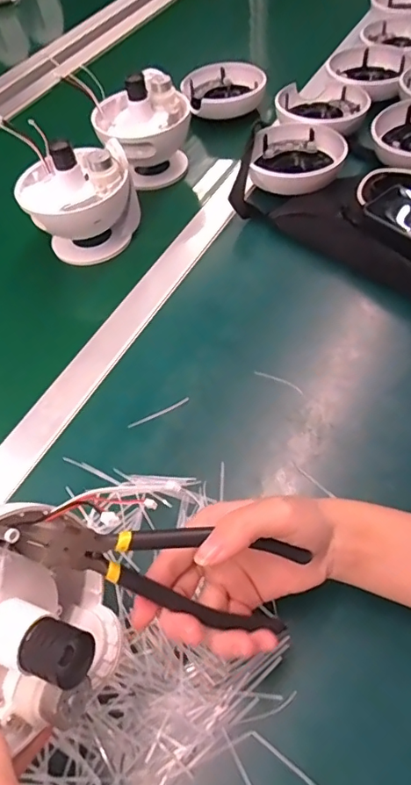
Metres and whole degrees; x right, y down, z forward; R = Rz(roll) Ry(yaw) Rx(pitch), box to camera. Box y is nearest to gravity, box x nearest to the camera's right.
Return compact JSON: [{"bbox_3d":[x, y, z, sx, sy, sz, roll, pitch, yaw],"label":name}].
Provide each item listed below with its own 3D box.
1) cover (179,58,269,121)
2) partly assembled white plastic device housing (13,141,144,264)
[{"bbox_3d":[0.024,-0.437,0.723,0.111,0.034,0.114,-2,55,3],"label":"cover"},{"bbox_3d":[-0.135,-0.207,0.546,0.119,0.108,0.104,-16,55,-7],"label":"partly assembled white plastic device housing"}]

